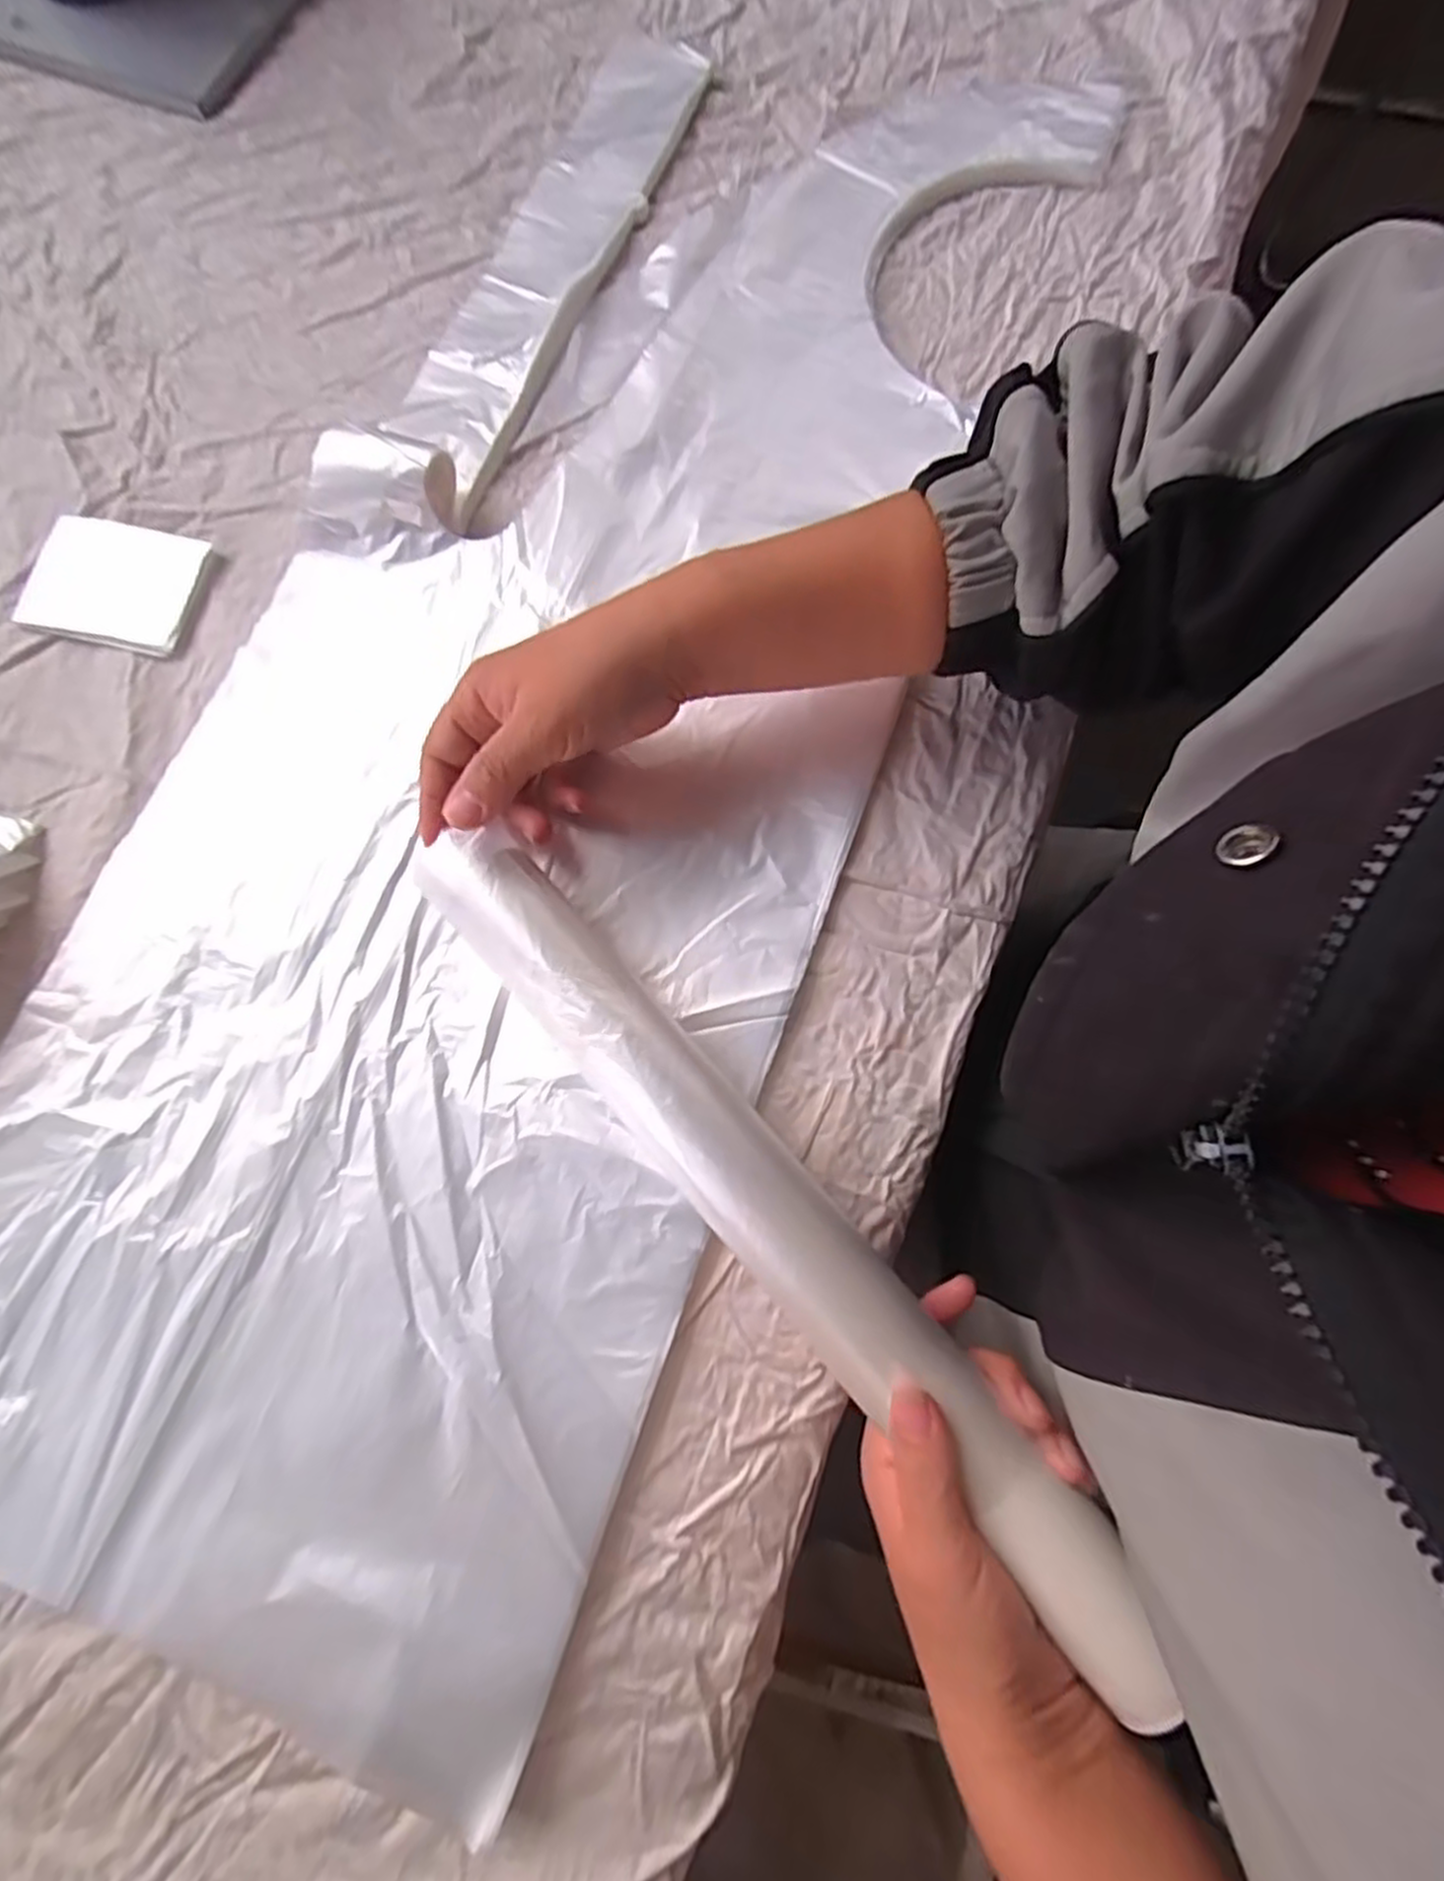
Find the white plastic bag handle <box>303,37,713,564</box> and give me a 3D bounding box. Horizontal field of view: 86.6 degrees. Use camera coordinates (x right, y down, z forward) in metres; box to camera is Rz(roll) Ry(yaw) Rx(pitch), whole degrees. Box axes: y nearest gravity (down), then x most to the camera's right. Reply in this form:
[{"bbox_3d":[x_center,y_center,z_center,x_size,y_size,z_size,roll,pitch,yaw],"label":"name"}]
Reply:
[{"bbox_3d":[-0.107,-0.367,0.417,0.073,0.030,0.382,21,77,7],"label":"white plastic bag handle"}]

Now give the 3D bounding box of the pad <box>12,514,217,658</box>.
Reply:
[{"bbox_3d":[-0.310,-0.183,0.390,0.085,0.010,0.067,13,76,5],"label":"pad"}]

